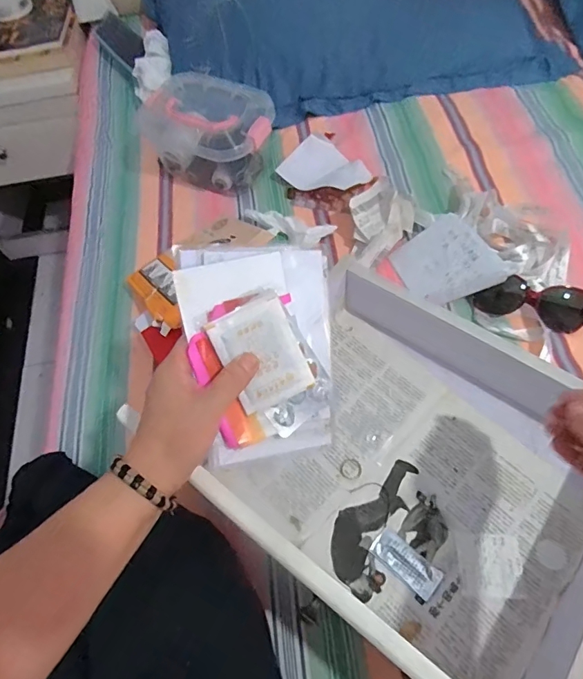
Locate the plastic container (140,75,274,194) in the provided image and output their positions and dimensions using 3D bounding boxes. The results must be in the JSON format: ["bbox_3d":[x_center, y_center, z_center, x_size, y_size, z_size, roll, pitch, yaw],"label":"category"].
[{"bbox_3d":[-0.123,-0.330,0.723,0.200,0.102,0.139,29,66,18],"label":"plastic container"}]

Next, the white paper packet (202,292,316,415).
[{"bbox_3d":[-0.023,0.012,0.352,0.062,0.007,0.080,-28,103,-9],"label":"white paper packet"}]

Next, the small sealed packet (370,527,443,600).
[{"bbox_3d":[0.113,0.221,0.442,0.068,0.004,0.030,35,69,21],"label":"small sealed packet"}]

